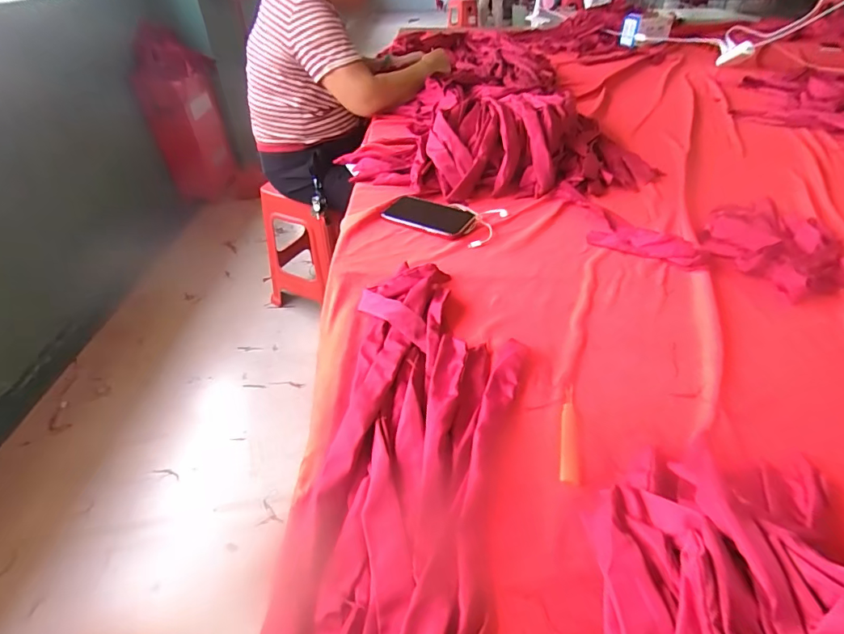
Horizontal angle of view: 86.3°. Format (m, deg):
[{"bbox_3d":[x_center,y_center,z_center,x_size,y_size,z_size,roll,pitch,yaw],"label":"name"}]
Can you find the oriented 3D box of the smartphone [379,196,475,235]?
[{"bbox_3d":[0.012,-0.178,0.775,0.145,0.010,0.078,21,52,21],"label":"smartphone"}]

